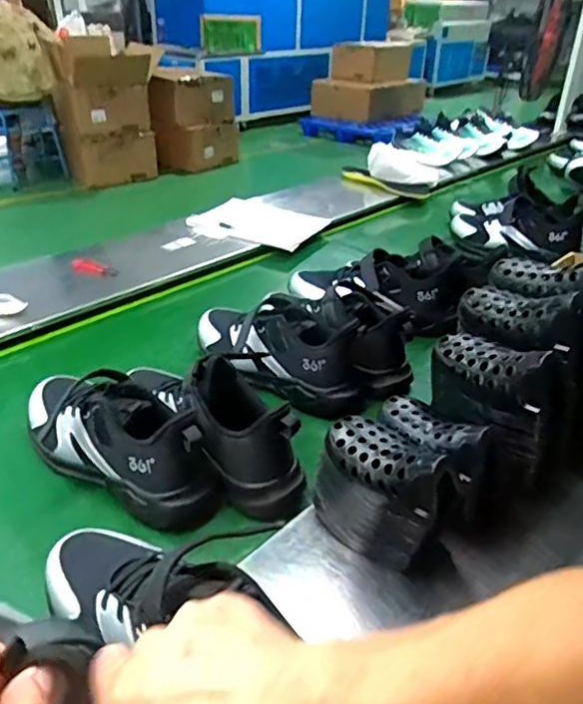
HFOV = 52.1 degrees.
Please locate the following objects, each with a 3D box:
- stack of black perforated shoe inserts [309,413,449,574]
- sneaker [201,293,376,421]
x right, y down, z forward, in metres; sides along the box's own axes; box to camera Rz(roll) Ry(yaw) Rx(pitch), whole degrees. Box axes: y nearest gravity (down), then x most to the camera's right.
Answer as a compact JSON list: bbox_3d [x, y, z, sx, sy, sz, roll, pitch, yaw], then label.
[{"bbox_3d":[0.077,0.131,0.531,0.044,0.143,0.133,-26,40,-37],"label":"stack of black perforated shoe inserts"},{"bbox_3d":[-0.026,-0.018,0.843,0.114,0.111,0.273,-24,39,-35],"label":"sneaker"}]

